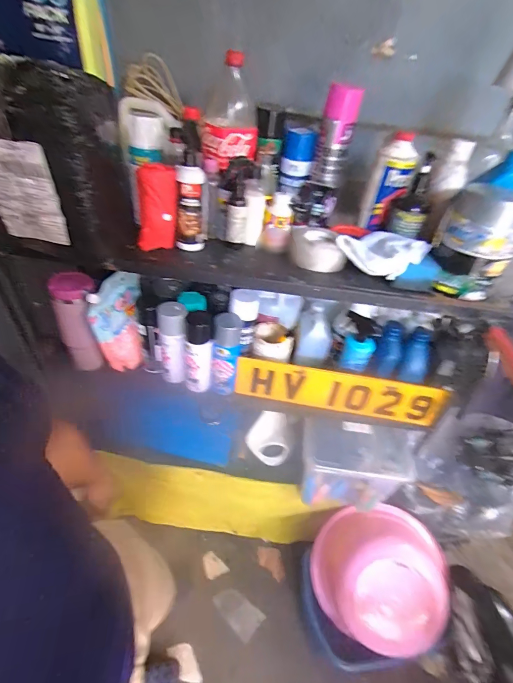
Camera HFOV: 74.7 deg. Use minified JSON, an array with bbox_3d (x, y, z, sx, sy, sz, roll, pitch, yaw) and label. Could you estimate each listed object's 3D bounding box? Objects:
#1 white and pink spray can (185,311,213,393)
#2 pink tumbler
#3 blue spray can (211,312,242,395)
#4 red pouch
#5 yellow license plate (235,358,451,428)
[{"bbox_3d":[-0.138,0.027,0.800,0.061,0.215,0.070,-2,43,-10],"label":"white and pink spray can"},{"bbox_3d":[-0.404,-0.031,0.781,0.090,0.256,0.087,4,43,-4],"label":"pink tumbler"},{"bbox_3d":[-0.072,0.030,0.809,0.058,0.211,0.075,6,43,-1],"label":"blue spray can"},{"bbox_3d":[-0.183,-0.240,0.611,0.071,0.141,0.033,-12,46,-20],"label":"red pouch"},{"bbox_3d":[0.201,0.129,0.821,0.500,0.126,0.011,9,33,2],"label":"yellow license plate"}]

